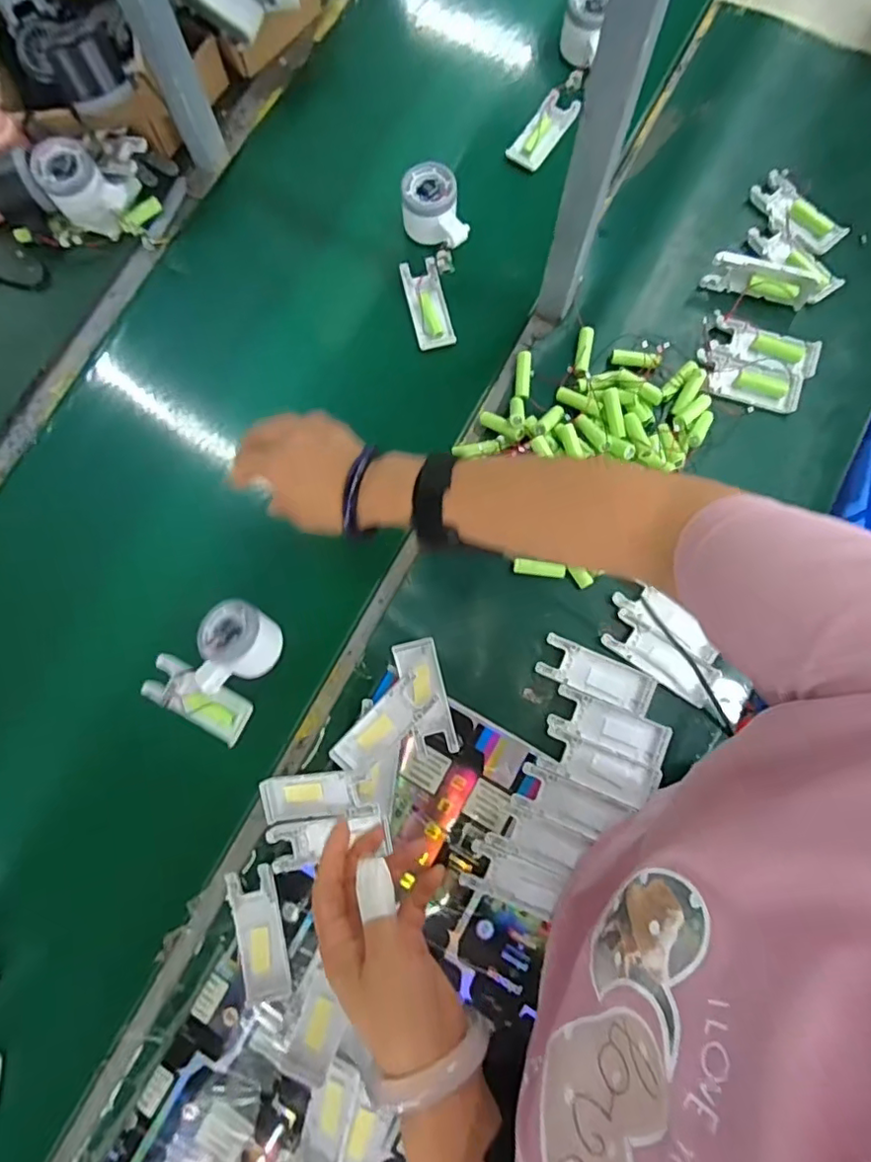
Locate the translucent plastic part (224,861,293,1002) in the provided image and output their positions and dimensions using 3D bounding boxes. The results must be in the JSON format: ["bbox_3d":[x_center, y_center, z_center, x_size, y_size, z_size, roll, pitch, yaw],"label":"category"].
[{"bbox_3d":[-0.152,0.304,0.497,0.040,0.013,0.104,-14,79,-3],"label":"translucent plastic part"}]

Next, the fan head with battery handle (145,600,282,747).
[{"bbox_3d":[-0.206,0.074,0.528,0.099,0.053,0.121,28,80,6],"label":"fan head with battery handle"}]

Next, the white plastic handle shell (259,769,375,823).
[{"bbox_3d":[-0.105,0.190,0.508,0.095,0.017,0.039,-8,79,-1],"label":"white plastic handle shell"}]

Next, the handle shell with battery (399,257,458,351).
[{"bbox_3d":[-0.008,-0.301,0.627,0.039,0.018,0.098,-13,79,-2],"label":"handle shell with battery"}]

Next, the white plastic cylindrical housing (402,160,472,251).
[{"bbox_3d":[-0.002,-0.396,0.621,0.061,0.049,0.079,-14,79,-3],"label":"white plastic cylindrical housing"}]

